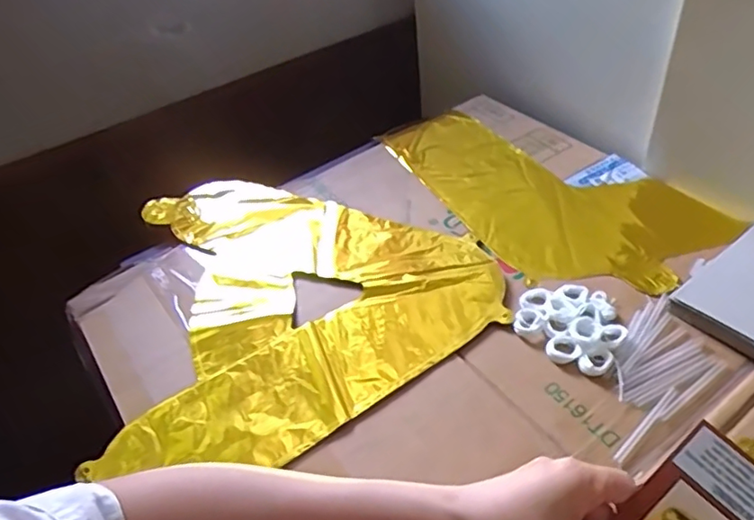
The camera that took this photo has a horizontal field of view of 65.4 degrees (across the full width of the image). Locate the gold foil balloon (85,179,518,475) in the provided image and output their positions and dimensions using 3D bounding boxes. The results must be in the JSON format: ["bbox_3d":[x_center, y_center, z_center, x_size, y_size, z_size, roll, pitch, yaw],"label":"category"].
[{"bbox_3d":[-0.063,0.024,0.555,0.335,0.007,0.340,-6,44,2],"label":"gold foil balloon"}]

